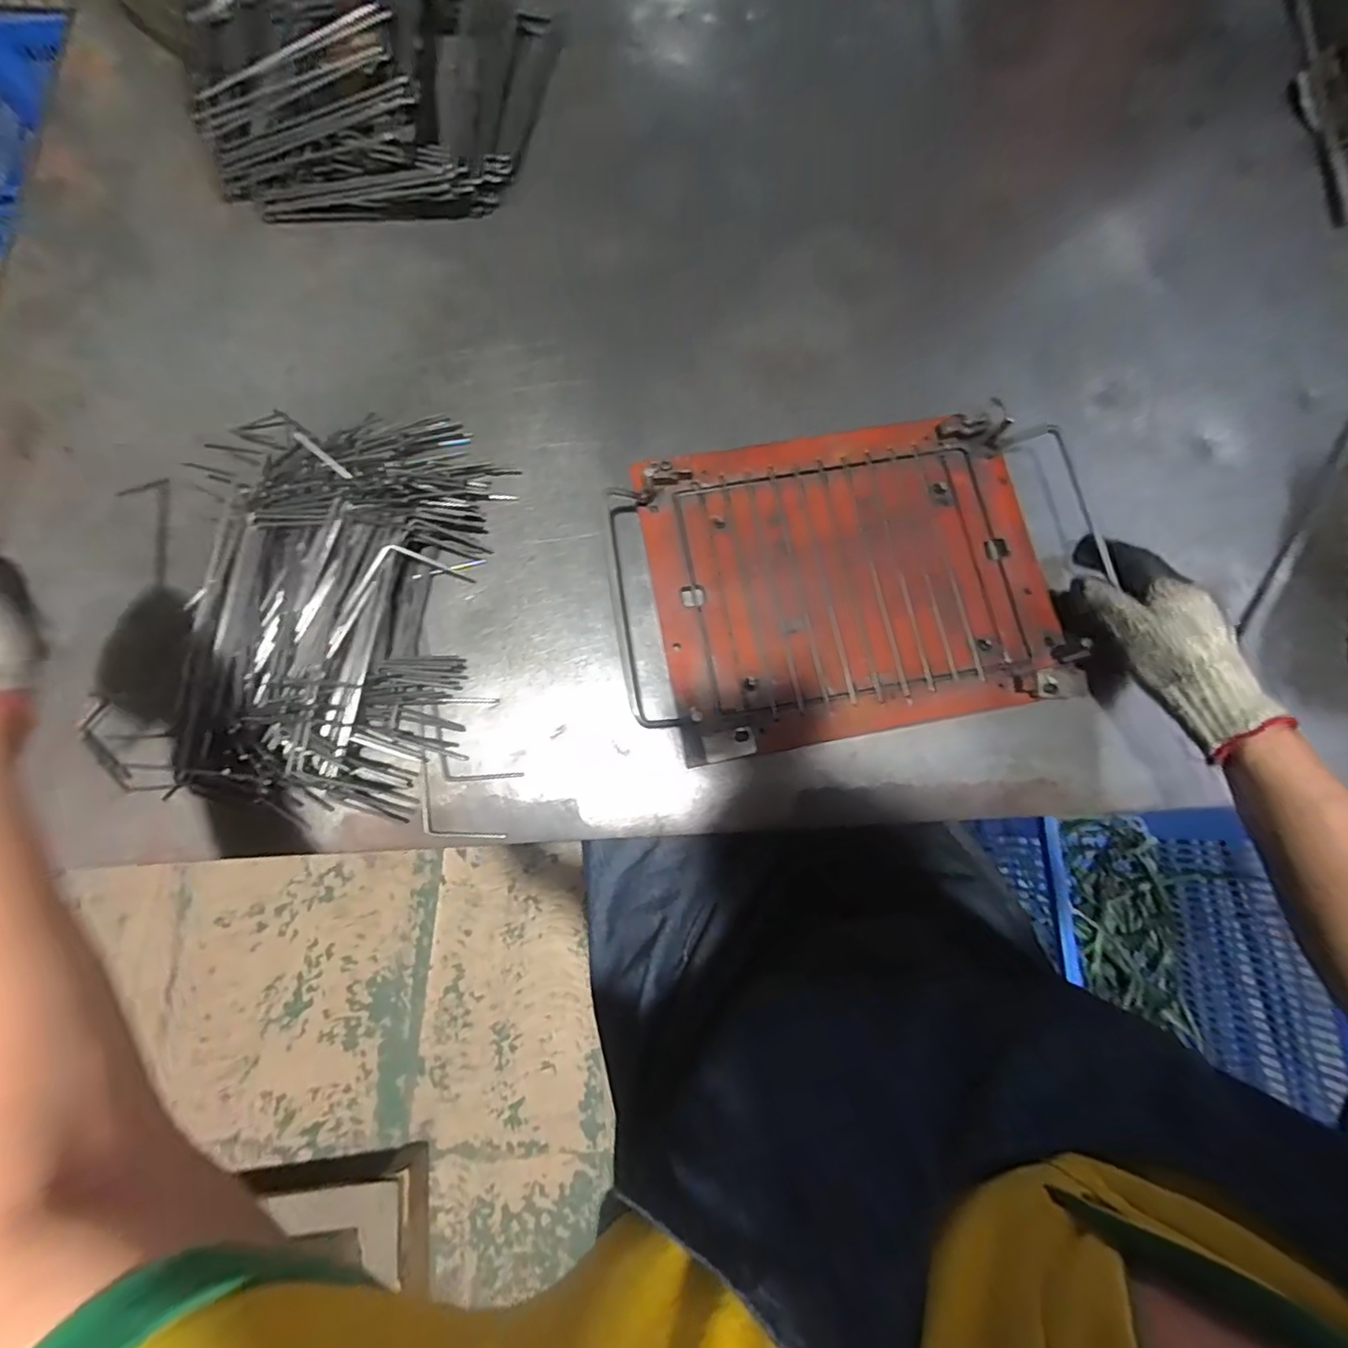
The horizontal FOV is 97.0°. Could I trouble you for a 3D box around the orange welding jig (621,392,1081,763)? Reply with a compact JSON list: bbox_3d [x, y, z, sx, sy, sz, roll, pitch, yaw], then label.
[{"bbox_3d":[0.140,-0.077,0.463,0.302,0.031,0.241,-10,77,-3],"label":"orange welding jig"}]

